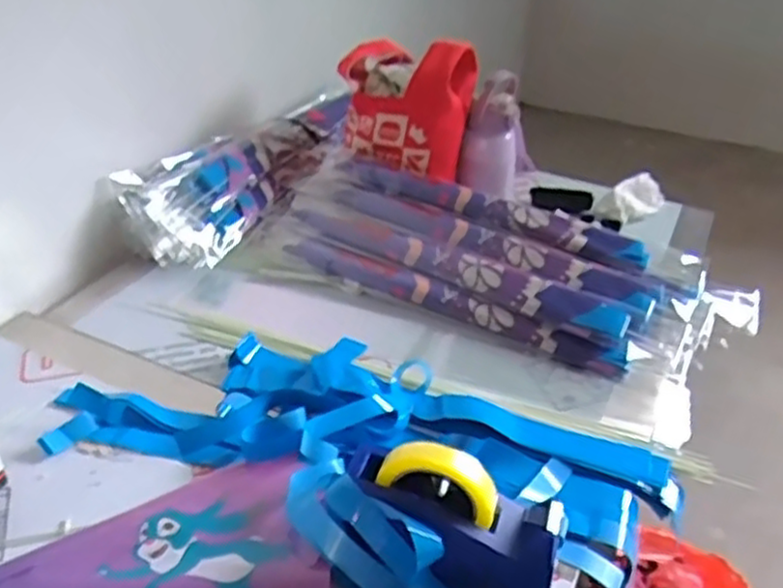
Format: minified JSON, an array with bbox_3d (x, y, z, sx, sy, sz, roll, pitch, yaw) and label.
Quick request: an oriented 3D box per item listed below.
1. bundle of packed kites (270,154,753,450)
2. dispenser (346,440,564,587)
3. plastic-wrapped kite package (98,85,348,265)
[{"bbox_3d":[0.148,-0.066,1.095,0.708,0.061,0.364,25,42,29],"label":"bundle of packed kites"},{"bbox_3d":[0.054,0.206,0.657,0.194,0.136,0.075,10,37,12],"label":"dispenser"},{"bbox_3d":[-0.227,-0.213,1.244,0.174,0.102,0.501,21,40,25],"label":"plastic-wrapped kite package"}]

